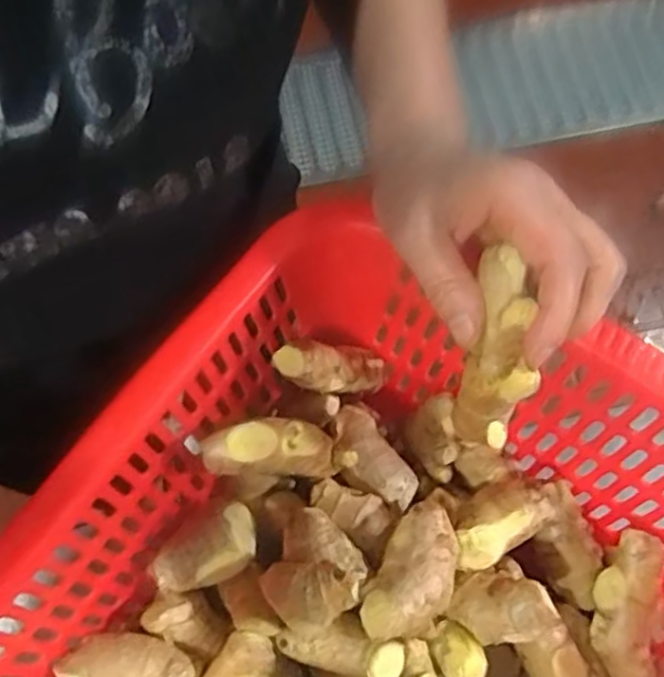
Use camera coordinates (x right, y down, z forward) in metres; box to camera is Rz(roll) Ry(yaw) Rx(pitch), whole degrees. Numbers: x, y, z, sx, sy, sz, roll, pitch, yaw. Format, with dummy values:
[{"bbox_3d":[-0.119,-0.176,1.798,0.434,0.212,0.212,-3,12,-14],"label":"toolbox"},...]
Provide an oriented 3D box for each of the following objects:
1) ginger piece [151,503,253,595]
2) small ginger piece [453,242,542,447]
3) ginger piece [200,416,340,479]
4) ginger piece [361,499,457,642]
[{"bbox_3d":[-0.061,0.106,0.369,0.052,0.032,0.029,-30,77,-11],"label":"ginger piece"},{"bbox_3d":[0.067,0.009,0.302,0.022,0.034,0.084,6,109,-1],"label":"small ginger piece"},{"bbox_3d":[-0.028,0.052,0.354,0.075,0.020,0.025,11,66,-40],"label":"ginger piece"},{"bbox_3d":[0.040,0.113,0.355,0.036,0.026,0.066,13,49,19],"label":"ginger piece"}]

